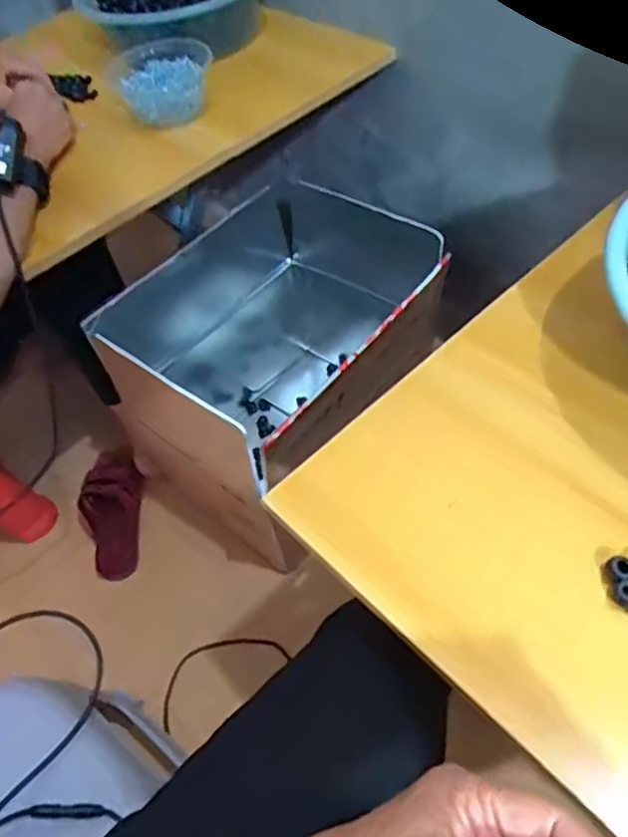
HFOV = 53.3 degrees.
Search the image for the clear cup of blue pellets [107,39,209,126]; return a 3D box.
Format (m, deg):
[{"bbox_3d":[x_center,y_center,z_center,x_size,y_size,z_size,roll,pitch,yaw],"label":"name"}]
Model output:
[{"bbox_3d":[-0.204,-0.451,0.841,0.134,0.060,0.138,-2,50,2],"label":"clear cup of blue pellets"}]

